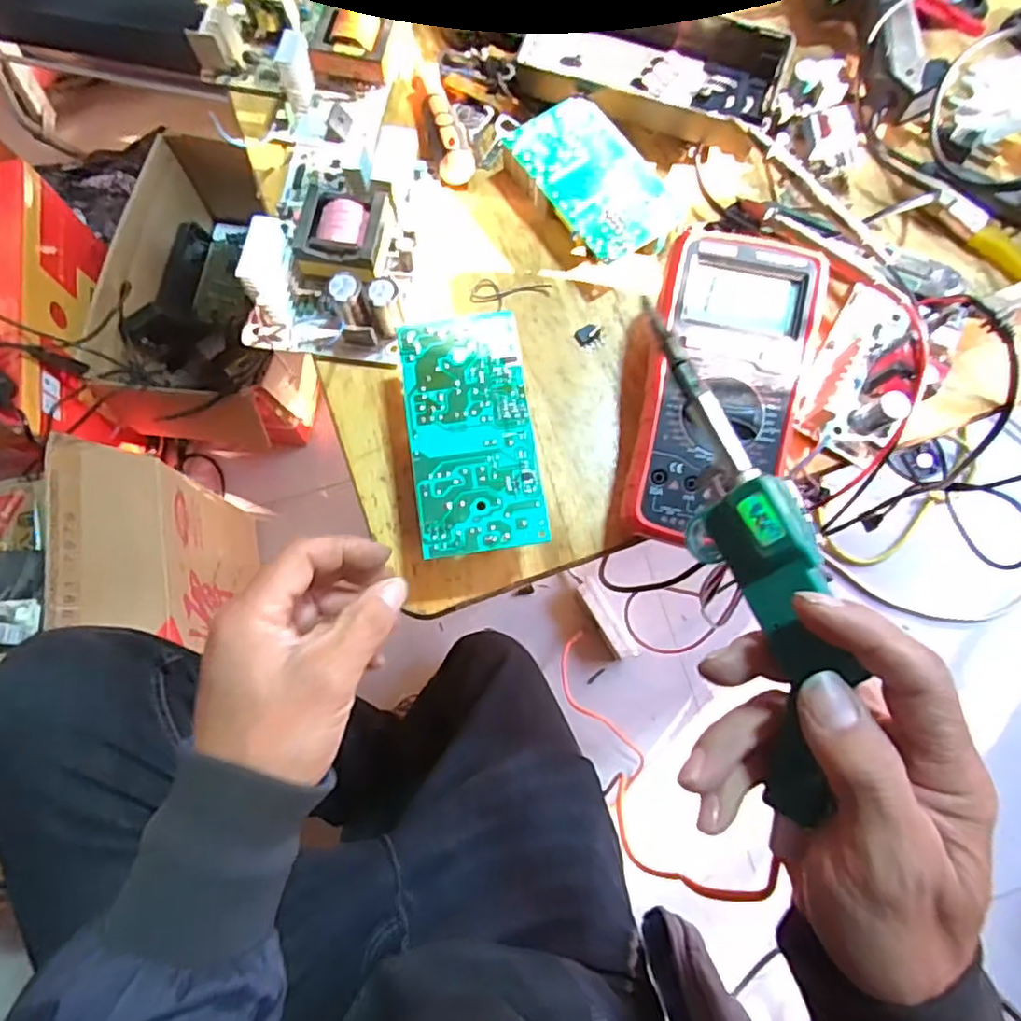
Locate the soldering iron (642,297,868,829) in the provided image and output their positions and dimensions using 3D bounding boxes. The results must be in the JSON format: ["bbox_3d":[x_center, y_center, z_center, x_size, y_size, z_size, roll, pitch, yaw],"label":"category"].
[{"bbox_3d":[0.102,0.010,0.255,0.032,0.031,0.212,-14,78,-4],"label":"soldering iron"}]

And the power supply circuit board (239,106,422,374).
[{"bbox_3d":[-0.116,-0.204,0.425,0.105,0.046,0.197,6,75,1],"label":"power supply circuit board"}]

